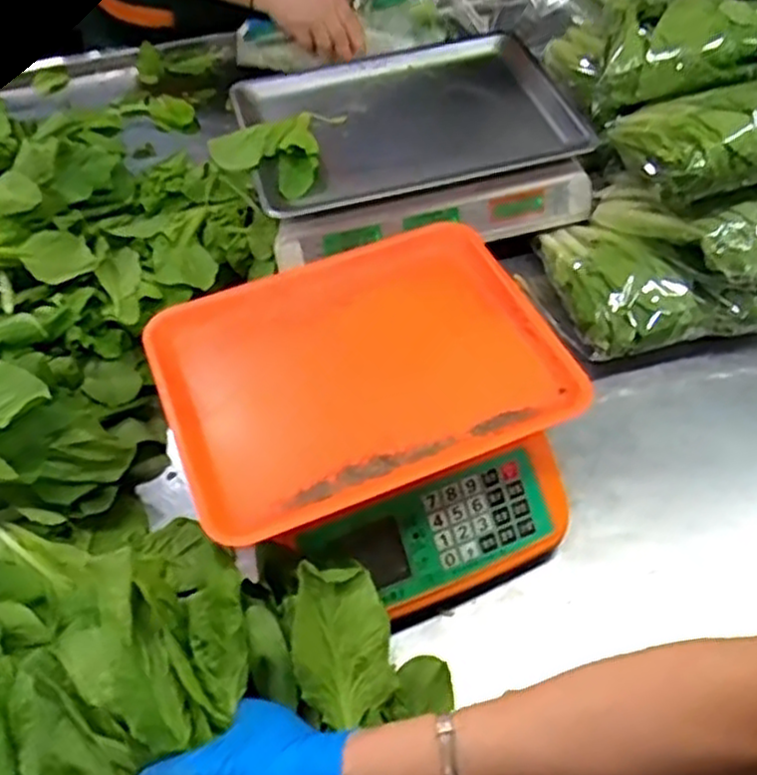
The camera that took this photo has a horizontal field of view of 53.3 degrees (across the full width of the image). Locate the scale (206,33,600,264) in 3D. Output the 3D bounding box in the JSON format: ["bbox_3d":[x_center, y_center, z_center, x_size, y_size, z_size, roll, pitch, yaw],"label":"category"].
[{"bbox_3d":[0.021,-0.275,0.824,0.359,0.087,0.269,-13,54,-6],"label":"scale"}]

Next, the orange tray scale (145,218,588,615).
[{"bbox_3d":[-0.002,0.023,0.621,0.303,0.107,0.284,-21,55,-12],"label":"orange tray scale"}]

